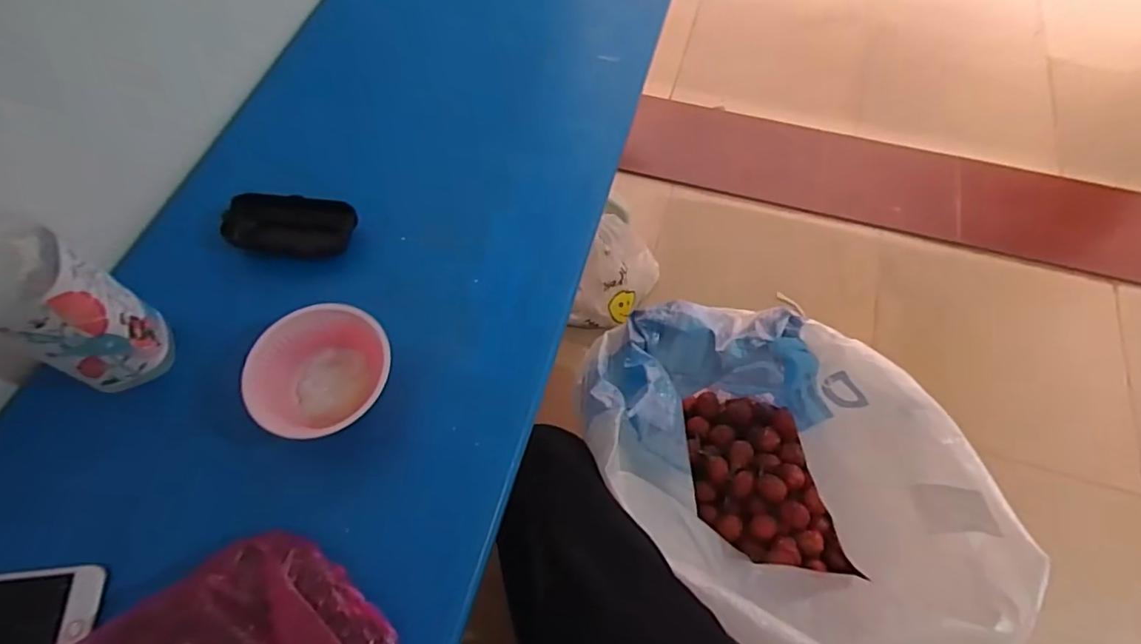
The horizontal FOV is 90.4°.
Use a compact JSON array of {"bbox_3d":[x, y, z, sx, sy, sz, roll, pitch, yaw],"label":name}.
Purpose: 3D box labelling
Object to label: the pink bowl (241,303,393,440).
[{"bbox_3d":[-0.185,0.039,0.426,0.101,0.046,0.098,1,62,-2],"label":"pink bowl"}]

